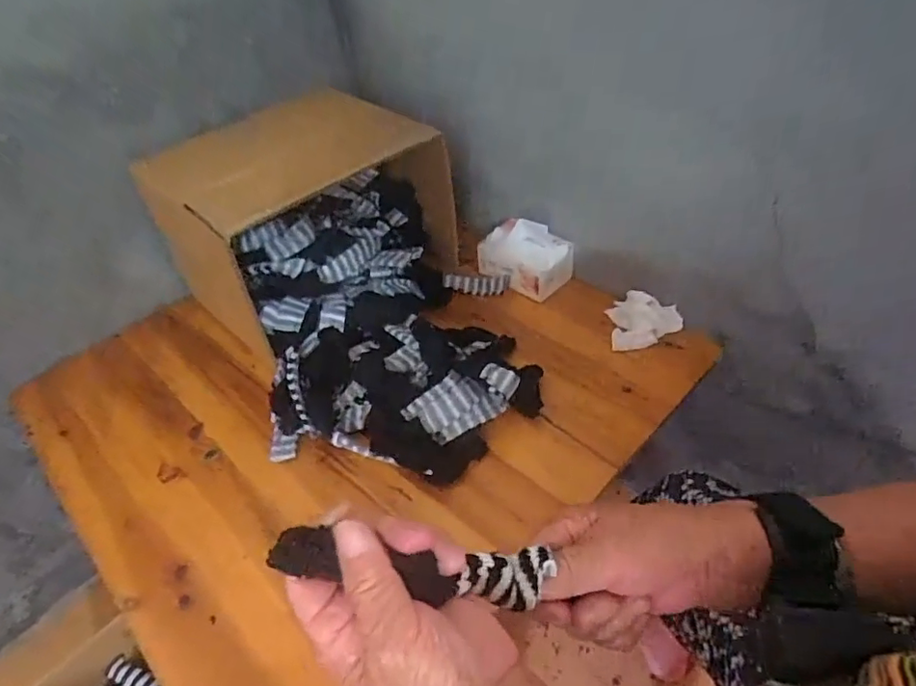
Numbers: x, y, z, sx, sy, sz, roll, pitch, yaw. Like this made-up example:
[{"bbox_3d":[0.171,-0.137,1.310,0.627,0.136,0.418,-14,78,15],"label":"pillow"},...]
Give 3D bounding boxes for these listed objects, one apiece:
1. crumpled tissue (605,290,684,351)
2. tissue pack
[{"bbox_3d":[0.271,-0.034,0.812,0.098,0.038,0.098,0,43,8],"label":"crumpled tissue"},{"bbox_3d":[0.106,-0.144,0.909,0.142,0.097,0.074,30,54,33],"label":"tissue pack"}]

